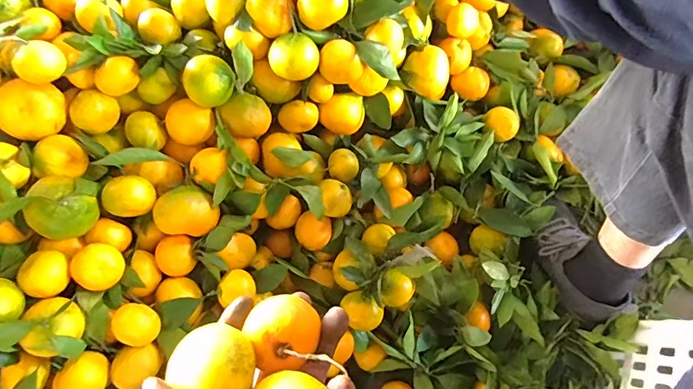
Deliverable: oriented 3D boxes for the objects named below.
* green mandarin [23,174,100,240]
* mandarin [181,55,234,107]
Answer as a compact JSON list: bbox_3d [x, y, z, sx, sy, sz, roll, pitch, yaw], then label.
[{"bbox_3d":[-0.335,0.014,0.519,0.068,0.057,0.068,-1,73,2],"label":"green mandarin"},{"bbox_3d":[-0.177,-0.141,0.580,0.066,0.063,0.049,-32,75,-7],"label":"mandarin"}]

